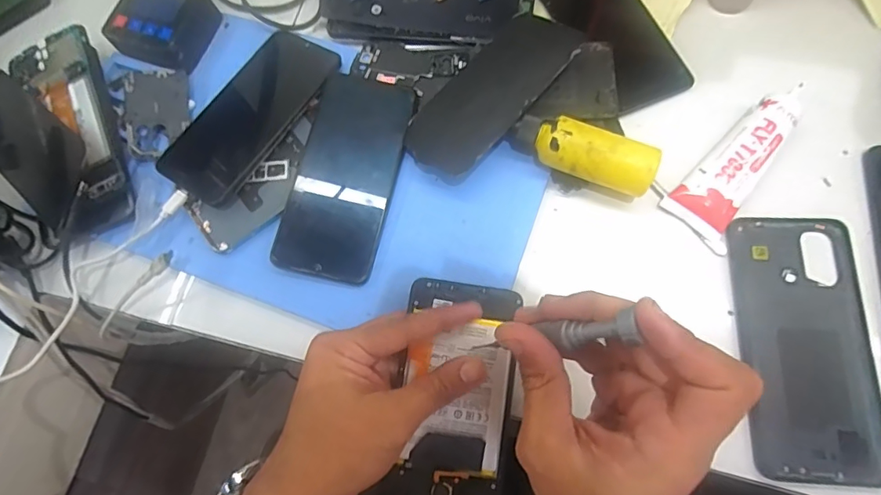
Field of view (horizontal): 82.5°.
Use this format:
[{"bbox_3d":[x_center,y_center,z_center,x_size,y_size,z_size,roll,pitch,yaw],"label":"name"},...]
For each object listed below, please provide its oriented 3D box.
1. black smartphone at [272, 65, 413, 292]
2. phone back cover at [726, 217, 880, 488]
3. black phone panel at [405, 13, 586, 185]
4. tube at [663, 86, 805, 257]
[{"bbox_3d":[-0.068,-0.055,0.375,0.071,0.011,0.159,13,73,7],"label":"black smartphone"},{"bbox_3d":[0.237,0.061,0.326,0.078,0.006,0.167,3,72,3],"label":"phone back cover"},{"bbox_3d":[0.036,-0.116,0.372,0.069,0.005,0.146,36,81,31],"label":"black phone panel"},{"bbox_3d":[0.220,-0.061,0.359,0.050,0.028,0.124,43,79,14],"label":"tube"}]

